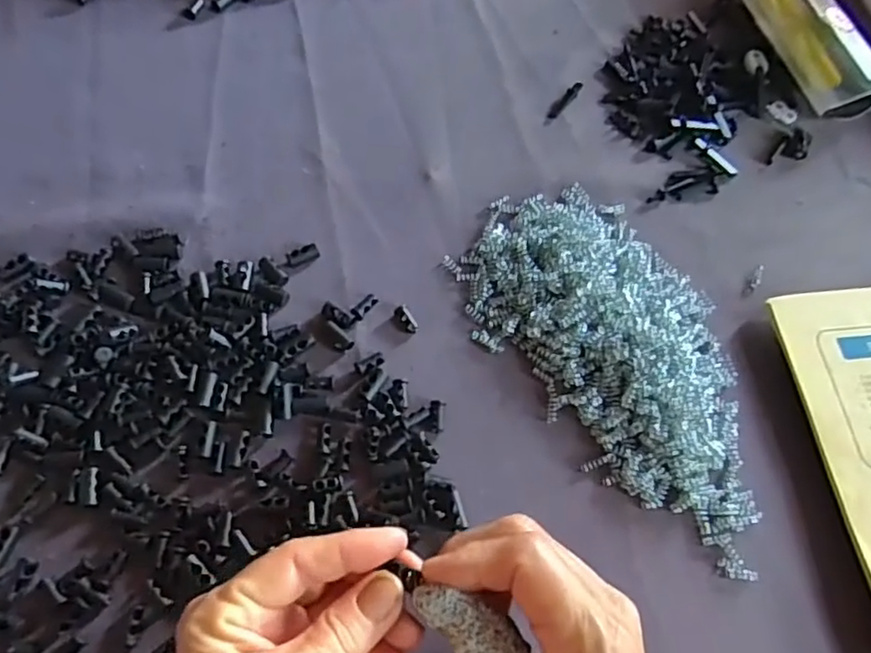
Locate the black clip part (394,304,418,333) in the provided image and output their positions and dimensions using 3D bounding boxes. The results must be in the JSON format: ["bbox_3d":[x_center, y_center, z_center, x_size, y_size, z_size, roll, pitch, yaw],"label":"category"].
[{"bbox_3d":[-0.016,-0.005,0.350,0.008,0.004,0.017,-28,69,-15],"label":"black clip part"}]

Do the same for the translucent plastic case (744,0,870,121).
[{"bbox_3d":[0.257,-0.219,0.445,0.044,0.033,0.159,-11,65,-8],"label":"translucent plastic case"}]

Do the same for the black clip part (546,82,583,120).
[{"bbox_3d":[0.087,-0.152,0.426,0.009,0.005,0.037,37,68,14],"label":"black clip part"}]

